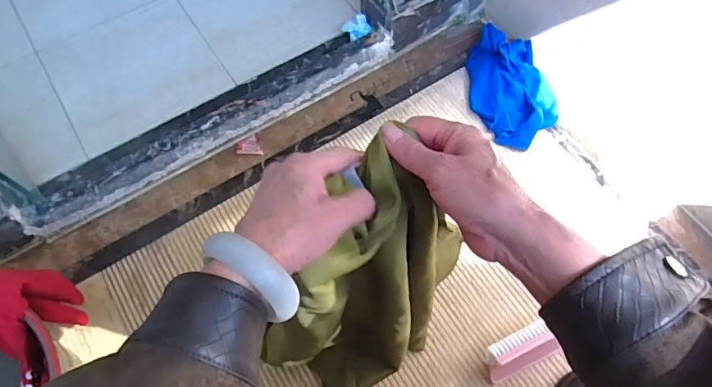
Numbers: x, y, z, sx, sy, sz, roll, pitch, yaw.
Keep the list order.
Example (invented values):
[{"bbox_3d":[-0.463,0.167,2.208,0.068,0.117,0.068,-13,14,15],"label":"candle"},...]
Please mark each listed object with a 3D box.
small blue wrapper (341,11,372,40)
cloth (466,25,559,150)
[{"bbox_3d":[0.002,-0.337,0.965,0.047,0.020,0.056,-23,68,-10],"label":"small blue wrapper"},{"bbox_3d":[0.293,-0.206,0.909,0.152,0.062,0.278,0,66,0],"label":"cloth"}]

